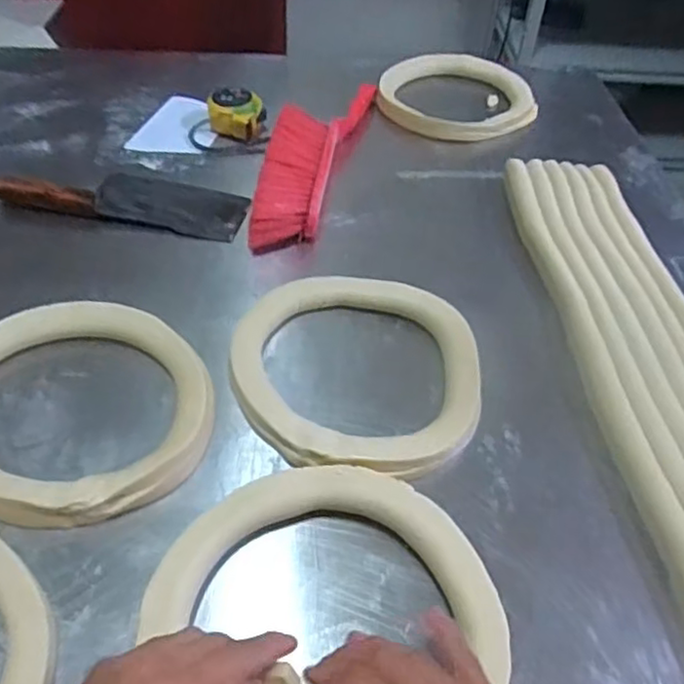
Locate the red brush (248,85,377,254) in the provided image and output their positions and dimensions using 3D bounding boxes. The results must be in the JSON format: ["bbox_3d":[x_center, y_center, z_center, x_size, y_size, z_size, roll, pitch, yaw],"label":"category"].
[{"bbox_3d":[-0.037,-0.246,0.837,0.088,0.076,0.390,10,44,7],"label":"red brush"}]

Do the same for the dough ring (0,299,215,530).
[{"bbox_3d":[-0.220,0.049,0.552,0.203,0.036,0.220,2,44,-2],"label":"dough ring"}]

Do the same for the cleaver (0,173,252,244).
[{"bbox_3d":[-0.249,-0.171,0.783,0.277,0.033,0.092,9,44,6],"label":"cleaver"}]

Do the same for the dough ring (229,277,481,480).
[{"bbox_3d":[0.011,0.025,0.590,0.215,0.036,0.205,2,44,-2],"label":"dough ring"}]

